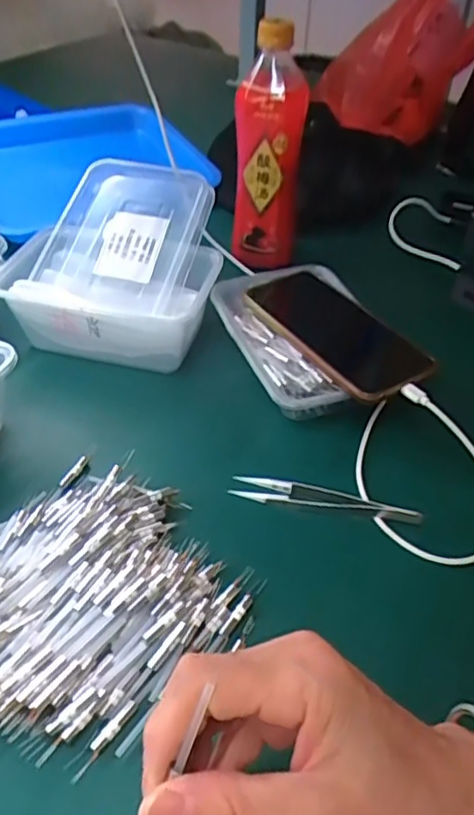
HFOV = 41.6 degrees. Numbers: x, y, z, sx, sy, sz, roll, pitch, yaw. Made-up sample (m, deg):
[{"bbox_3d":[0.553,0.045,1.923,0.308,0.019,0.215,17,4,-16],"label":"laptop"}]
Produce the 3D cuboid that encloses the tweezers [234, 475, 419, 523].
[{"bbox_3d":[0.058,0.062,0.417,0.124,0.017,0.017,14,44,9],"label":"tweezers"}]

